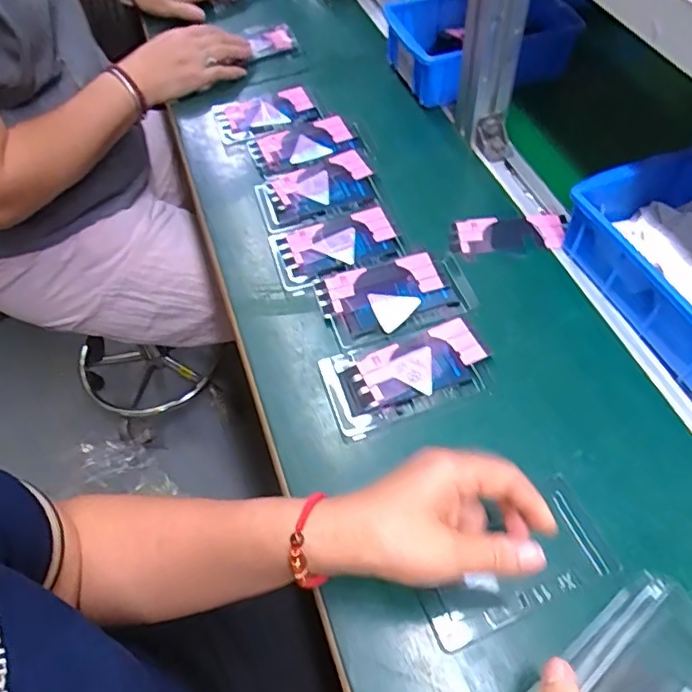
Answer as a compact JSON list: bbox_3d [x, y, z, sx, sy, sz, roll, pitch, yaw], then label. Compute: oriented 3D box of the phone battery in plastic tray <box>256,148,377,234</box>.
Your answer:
[{"bbox_3d":[-0.032,-0.160,0.582,0.119,0.010,0.076,-20,57,-12],"label":"phone battery in plastic tray"}]

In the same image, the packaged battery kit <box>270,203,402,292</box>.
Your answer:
[{"bbox_3d":[-0.010,-0.095,0.539,0.115,0.008,0.075,-19,57,-11],"label":"packaged battery kit"}]

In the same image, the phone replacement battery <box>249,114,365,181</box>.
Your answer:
[{"bbox_3d":[-0.044,-0.222,0.626,0.116,0.008,0.069,-16,56,-9],"label":"phone replacement battery"}]

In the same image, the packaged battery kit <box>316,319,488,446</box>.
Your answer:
[{"bbox_3d":[0.050,0.023,0.459,0.130,0.011,0.072,-19,57,-8],"label":"packaged battery kit"}]

